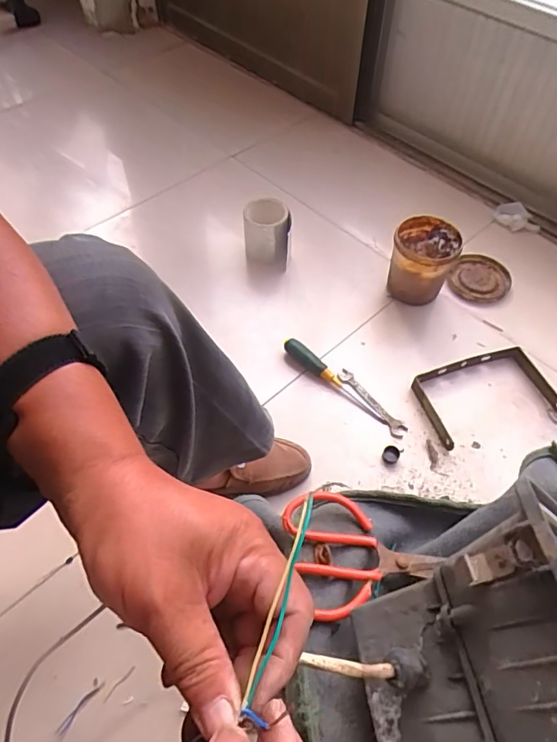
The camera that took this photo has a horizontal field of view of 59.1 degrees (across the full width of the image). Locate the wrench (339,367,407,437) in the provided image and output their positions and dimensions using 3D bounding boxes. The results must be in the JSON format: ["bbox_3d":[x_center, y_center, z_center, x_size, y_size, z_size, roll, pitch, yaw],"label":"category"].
[{"bbox_3d":[0.165,0.055,0.868,0.029,0.008,0.161,-32,62,-19],"label":"wrench"}]

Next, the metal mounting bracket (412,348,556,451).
[{"bbox_3d":[0.363,0.037,0.854,0.226,0.020,0.148,-15,58,-9],"label":"metal mounting bracket"}]

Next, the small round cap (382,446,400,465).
[{"bbox_3d":[0.187,0.138,0.814,0.028,0.014,0.032,19,59,13],"label":"small round cap"}]

